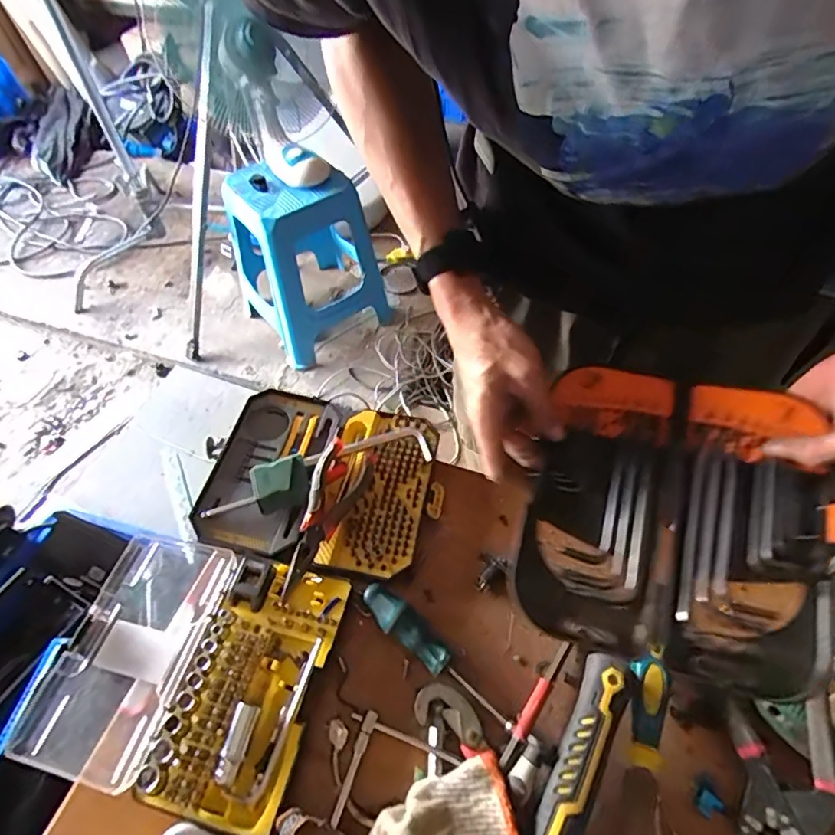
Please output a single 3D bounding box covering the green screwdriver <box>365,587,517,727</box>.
[{"bbox_3d":[0.011,0.200,0.429,0.028,0.027,0.151,-37,62,-23],"label":"green screwdriver"}]

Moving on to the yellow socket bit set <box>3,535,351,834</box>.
[{"bbox_3d":[-0.191,0.199,0.425,0.225,0.033,0.185,11,55,9],"label":"yellow socket bit set"}]

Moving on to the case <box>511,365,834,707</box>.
[{"bbox_3d":[0.184,0.069,0.379,0.193,0.026,0.211,12,70,13],"label":"case"}]

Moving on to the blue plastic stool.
[{"bbox_3d":[-0.351,-0.477,1.511,0.345,0.473,0.366,-37,62,-22],"label":"blue plastic stool"}]

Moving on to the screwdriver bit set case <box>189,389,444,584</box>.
[{"bbox_3d":[-0.096,0.056,0.525,0.222,0.042,0.191,8,55,6],"label":"screwdriver bit set case"}]

